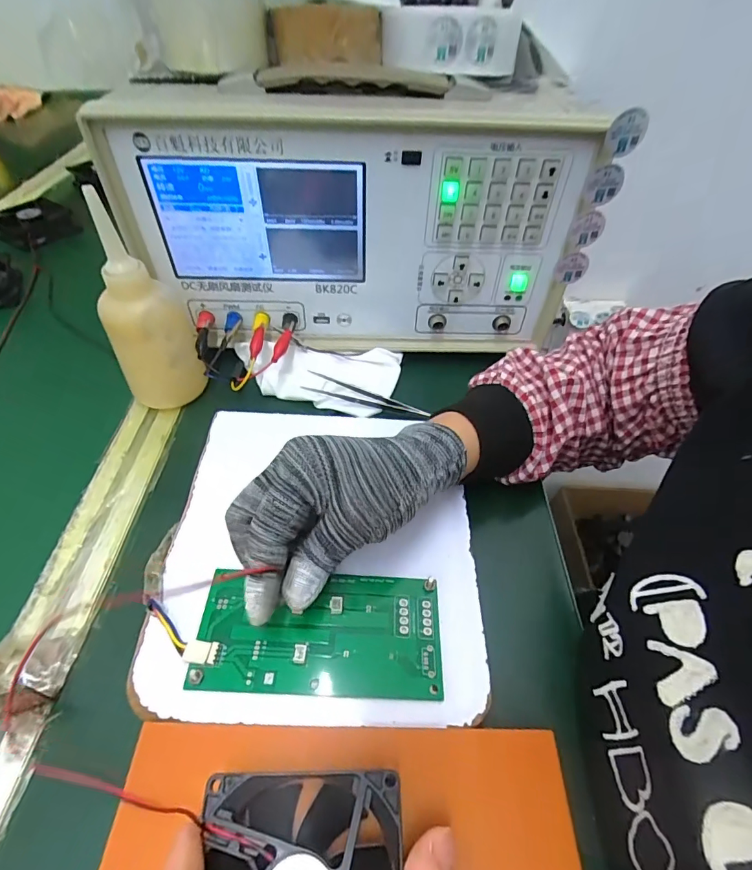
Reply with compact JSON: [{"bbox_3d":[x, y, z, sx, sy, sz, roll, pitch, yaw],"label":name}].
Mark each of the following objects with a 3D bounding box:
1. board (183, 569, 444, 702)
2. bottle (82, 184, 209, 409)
[{"bbox_3d":[-0.031,0.110,0.248,0.134,0.006,0.066,1,50,-4],"label":"board"},{"bbox_3d":[-0.179,-0.091,0.338,0.062,0.145,0.057,-21,54,-17],"label":"bottle"}]

